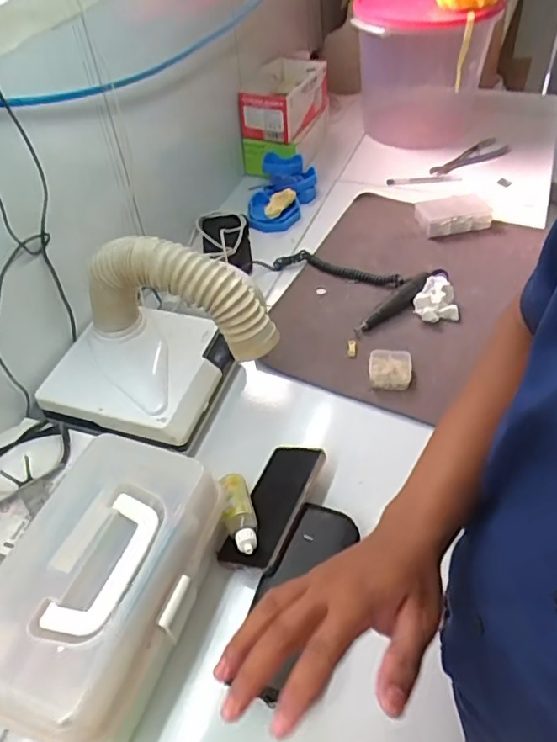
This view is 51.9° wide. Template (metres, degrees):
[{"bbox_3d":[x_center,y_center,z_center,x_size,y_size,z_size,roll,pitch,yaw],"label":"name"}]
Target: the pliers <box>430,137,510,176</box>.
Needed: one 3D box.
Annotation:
[{"bbox_3d":[0.394,-0.436,1.169,0.203,0.013,0.058,-32,52,-23],"label":"pliers"}]

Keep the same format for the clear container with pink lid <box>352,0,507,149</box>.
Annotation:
[{"bbox_3d":[0.290,-0.620,1.182,0.259,0.262,0.246,6,48,11],"label":"clear container with pink lid"}]

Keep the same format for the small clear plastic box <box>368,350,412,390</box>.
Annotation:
[{"bbox_3d":[0.154,-0.003,0.787,0.056,0.020,0.056,2,47,7],"label":"small clear plastic box"}]

